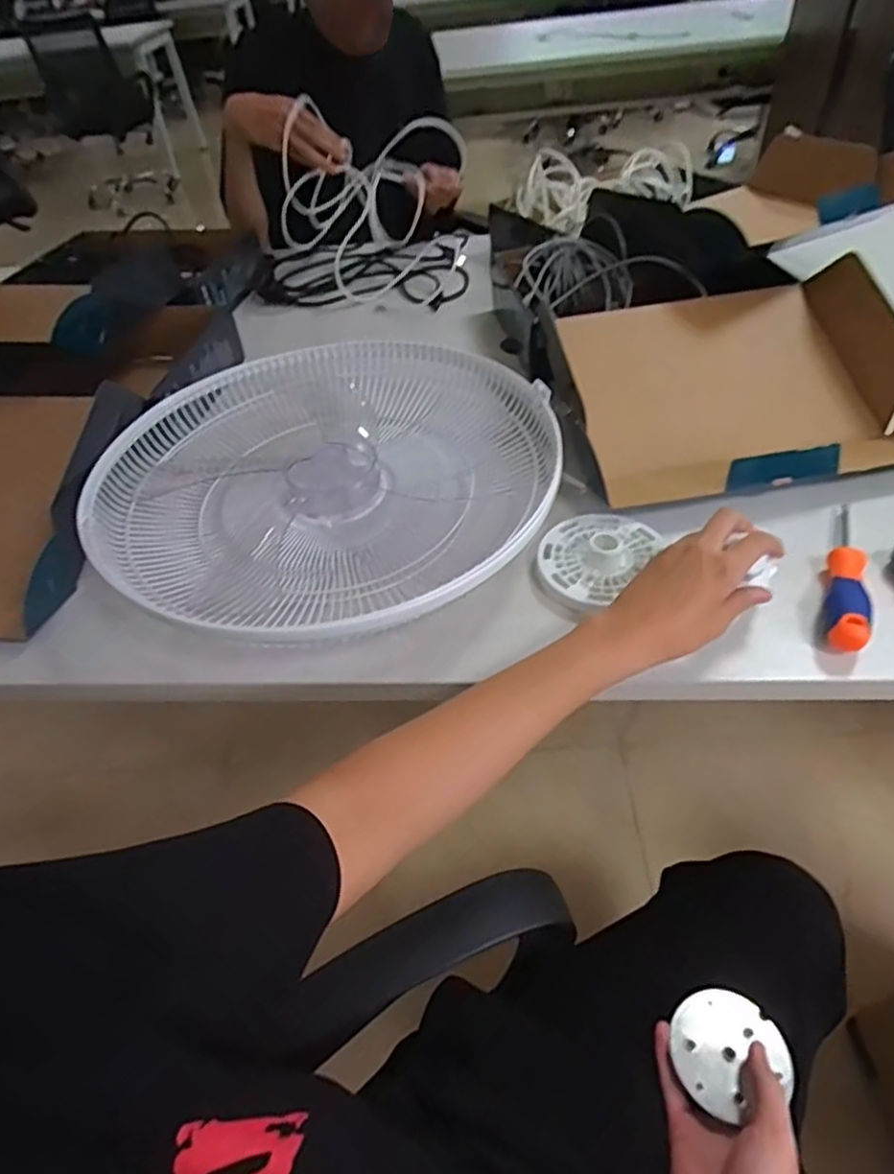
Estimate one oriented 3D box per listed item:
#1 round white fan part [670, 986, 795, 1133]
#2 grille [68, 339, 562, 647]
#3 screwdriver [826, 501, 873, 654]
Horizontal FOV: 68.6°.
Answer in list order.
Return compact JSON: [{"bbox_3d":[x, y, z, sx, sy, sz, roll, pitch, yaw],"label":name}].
[{"bbox_3d":[0.206,0.337,0.482,0.078,0.017,0.069,-25,49,-16],"label":"round white fan part"},{"bbox_3d":[-0.124,-0.108,0.664,0.464,0.078,0.430,31,57,30],"label":"grille"},{"bbox_3d":[0.341,-0.017,0.556,0.028,0.031,0.183,14,50,19],"label":"screwdriver"}]

